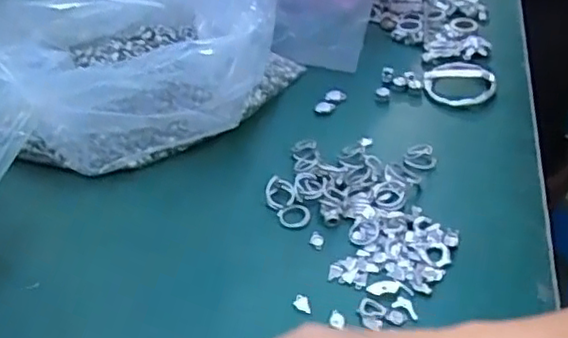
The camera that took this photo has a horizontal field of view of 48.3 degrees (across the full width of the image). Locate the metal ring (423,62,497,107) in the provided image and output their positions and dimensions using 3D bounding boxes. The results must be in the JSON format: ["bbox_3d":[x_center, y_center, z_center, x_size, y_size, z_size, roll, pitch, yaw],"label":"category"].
[{"bbox_3d":[0.152,-0.076,0.553,0.058,0.012,0.067,1,40,2],"label":"metal ring"}]

